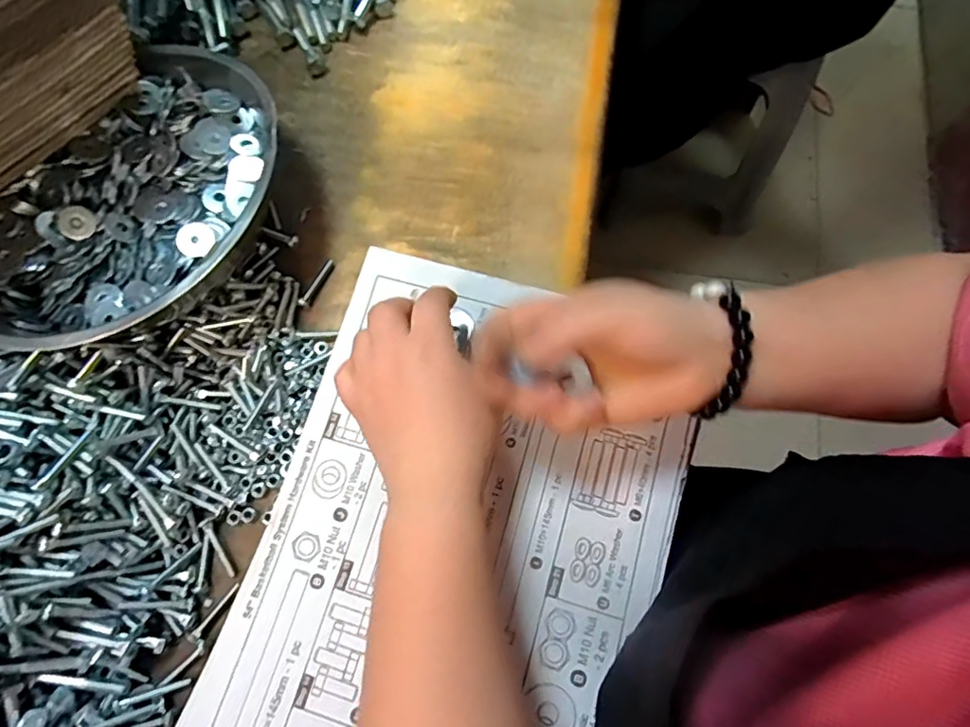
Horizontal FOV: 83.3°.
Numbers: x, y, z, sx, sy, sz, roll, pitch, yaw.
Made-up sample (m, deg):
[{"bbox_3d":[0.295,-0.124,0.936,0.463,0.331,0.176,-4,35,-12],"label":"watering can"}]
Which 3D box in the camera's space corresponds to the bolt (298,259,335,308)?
[{"bbox_3d":[-0.131,-0.063,0.422,0.007,0.009,0.044,24,76,8],"label":"bolt"}]

